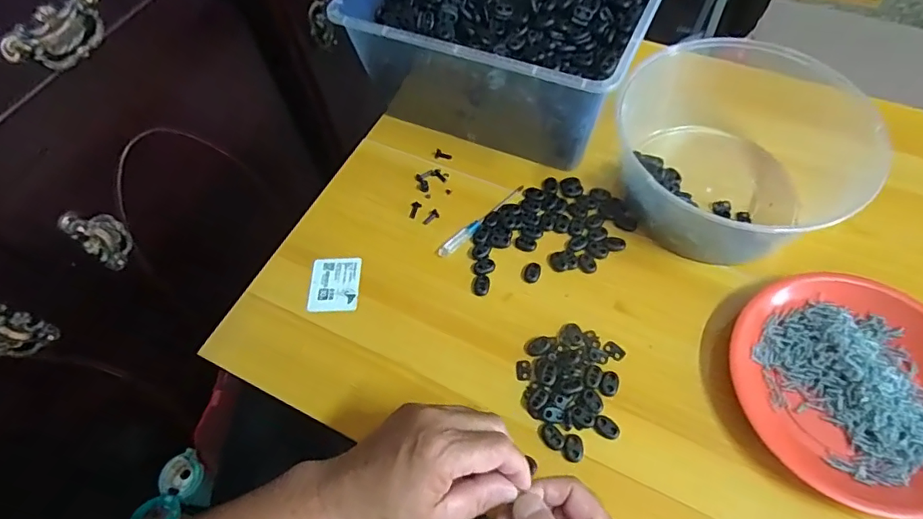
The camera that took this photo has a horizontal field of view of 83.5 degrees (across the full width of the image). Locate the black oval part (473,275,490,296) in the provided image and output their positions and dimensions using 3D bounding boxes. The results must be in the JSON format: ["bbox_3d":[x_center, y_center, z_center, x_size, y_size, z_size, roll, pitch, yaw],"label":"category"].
[{"bbox_3d":[0.020,0.025,0.502,0.016,0.004,0.022,6,60,8],"label":"black oval part"}]

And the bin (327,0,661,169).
[{"bbox_3d":[0.067,-0.282,0.599,0.294,0.140,0.326,20,63,15],"label":"bin"}]

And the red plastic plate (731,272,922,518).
[{"bbox_3d":[0.321,0.102,0.422,0.177,0.031,0.189,-2,59,3],"label":"red plastic plate"}]

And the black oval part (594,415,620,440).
[{"bbox_3d":[0.120,0.138,0.427,0.021,0.005,0.015,29,65,19],"label":"black oval part"}]

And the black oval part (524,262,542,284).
[{"bbox_3d":[0.069,0.012,0.504,0.015,0.004,0.022,18,62,14],"label":"black oval part"}]

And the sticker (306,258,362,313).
[{"bbox_3d":[-0.127,0.025,0.516,0.049,0.004,0.059,0,61,-1],"label":"sticker"}]

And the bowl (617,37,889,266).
[{"bbox_3d":[0.266,-0.099,0.501,0.198,0.110,0.173,1,59,5],"label":"bowl"}]

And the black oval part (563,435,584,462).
[{"bbox_3d":[0.091,0.153,0.420,0.016,0.004,0.021,7,60,8],"label":"black oval part"}]

